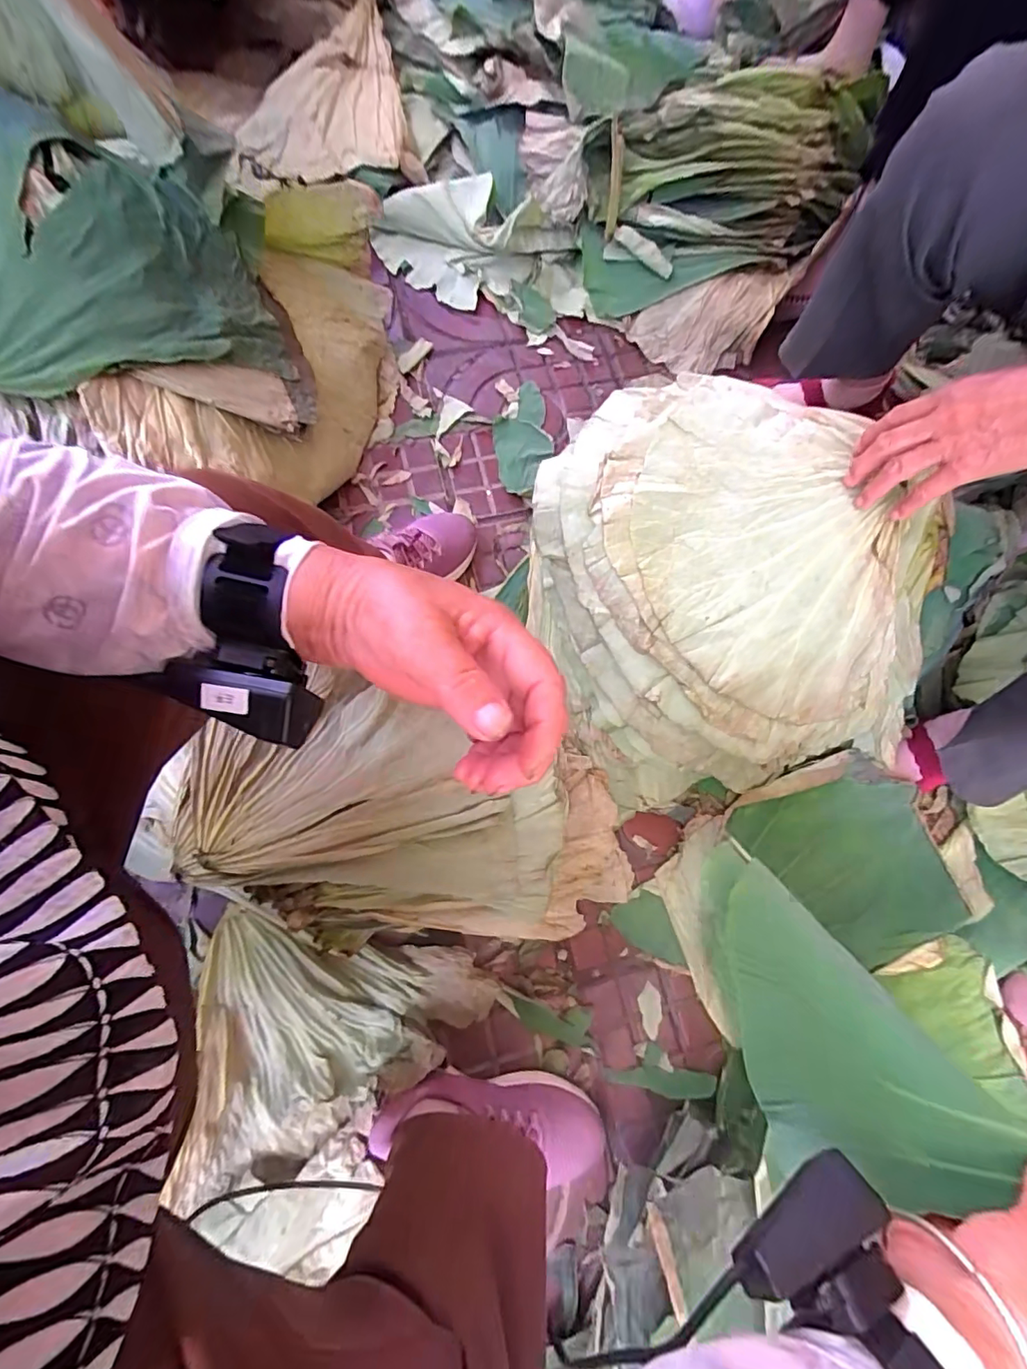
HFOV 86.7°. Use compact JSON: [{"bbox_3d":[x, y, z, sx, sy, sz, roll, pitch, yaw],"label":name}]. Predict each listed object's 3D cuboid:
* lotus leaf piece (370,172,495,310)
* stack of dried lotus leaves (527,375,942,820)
[{"bbox_3d":[-0.130,-0.744,0.896,0.208,0.085,0.165,24,73,6],"label":"lotus leaf piece"},{"bbox_3d":[0.218,-0.107,0.616,0.391,0.257,0.475,-16,73,-7],"label":"stack of dried lotus leaves"}]

